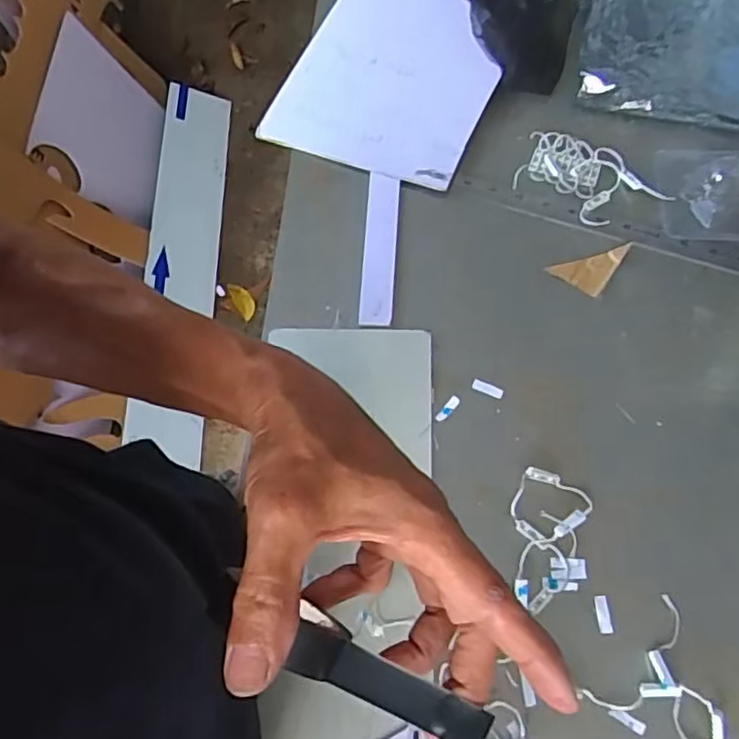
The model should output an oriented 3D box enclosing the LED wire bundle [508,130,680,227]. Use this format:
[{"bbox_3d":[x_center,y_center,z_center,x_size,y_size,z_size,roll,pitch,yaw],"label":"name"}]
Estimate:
[{"bbox_3d":[0.205,-0.175,0.590,0.126,0.016,0.080,29,72,13],"label":"LED wire bundle"}]

